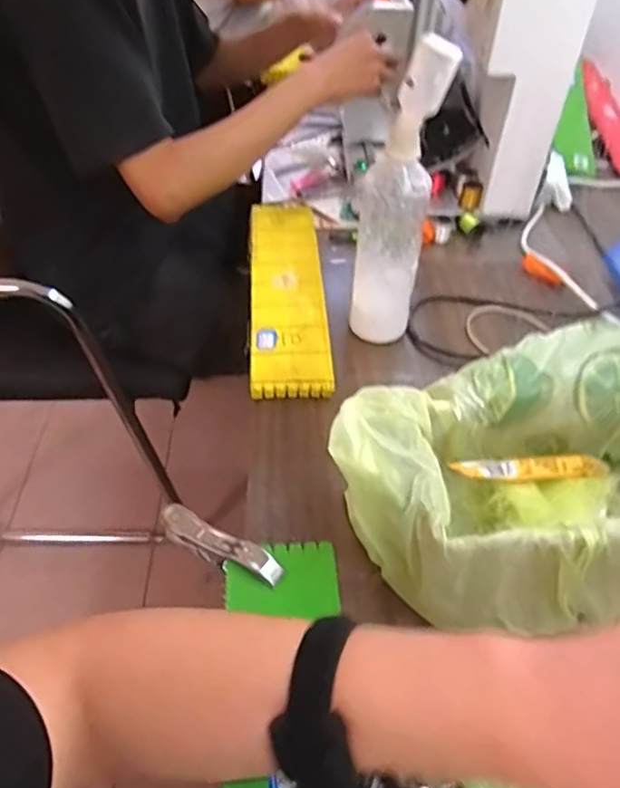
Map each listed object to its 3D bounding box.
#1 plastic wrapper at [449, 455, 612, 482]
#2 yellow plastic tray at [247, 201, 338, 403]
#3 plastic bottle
[{"bbox_3d":[0.163,0.054,0.439,0.130,0.009,0.021,1,47,-23],"label":"plastic wrapper"},{"bbox_3d":[-0.027,-0.128,0.690,0.083,0.018,0.345,-2,46,-4],"label":"yellow plastic tray"},{"bbox_3d":[0.078,-0.168,0.555,0.064,0.269,0.053,5,46,3],"label":"plastic bottle"}]

